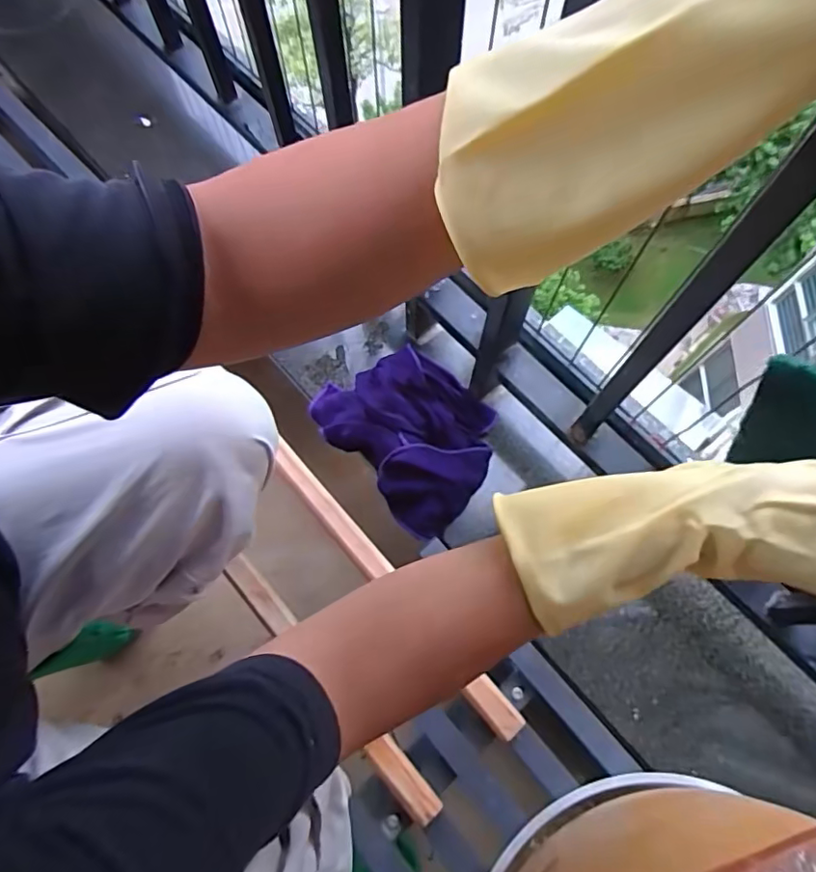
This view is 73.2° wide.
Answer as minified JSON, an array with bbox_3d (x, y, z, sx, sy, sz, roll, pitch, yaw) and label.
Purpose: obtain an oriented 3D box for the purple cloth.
[{"bbox_3d":[0.000,-0.012,0.646,0.212,0.052,0.173,39,76,12],"label":"purple cloth"}]

